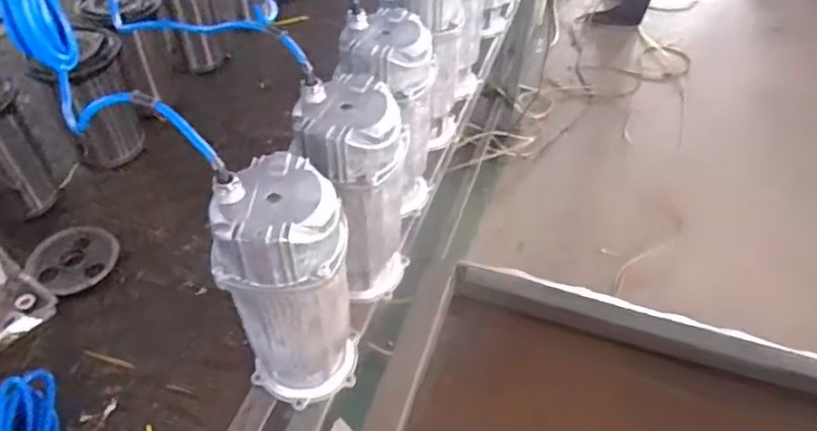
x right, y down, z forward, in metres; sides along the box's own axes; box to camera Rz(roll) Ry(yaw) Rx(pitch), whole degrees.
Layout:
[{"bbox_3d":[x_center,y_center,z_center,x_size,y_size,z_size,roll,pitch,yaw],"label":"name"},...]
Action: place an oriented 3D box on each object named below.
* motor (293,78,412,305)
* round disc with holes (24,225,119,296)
[{"bbox_3d":[-0.071,-0.019,0.778,0.120,0.291,0.125,23,50,19],"label":"motor"},{"bbox_3d":[-0.490,0.061,0.891,0.110,0.013,0.110,1,46,-1],"label":"round disc with holes"}]

